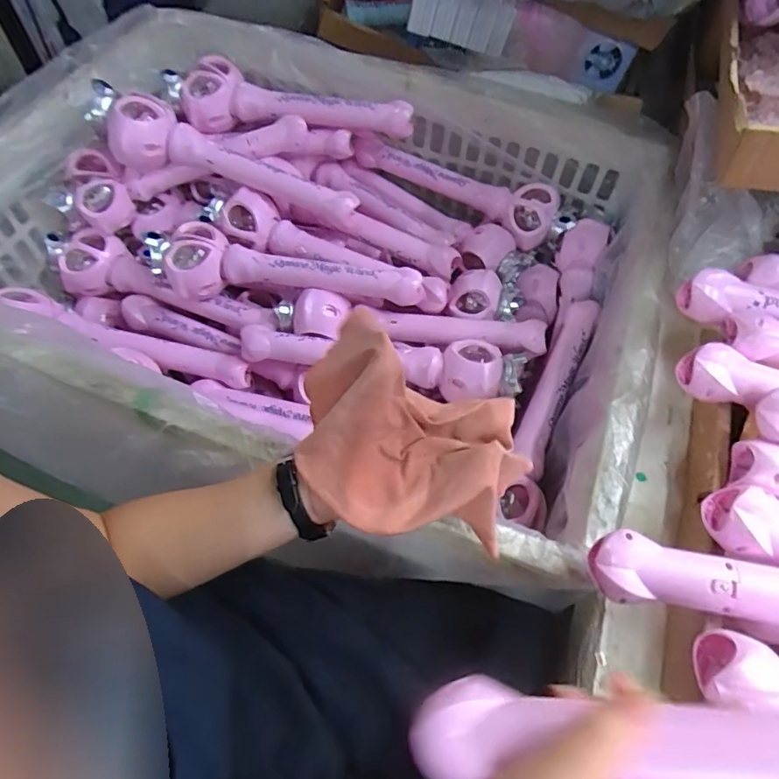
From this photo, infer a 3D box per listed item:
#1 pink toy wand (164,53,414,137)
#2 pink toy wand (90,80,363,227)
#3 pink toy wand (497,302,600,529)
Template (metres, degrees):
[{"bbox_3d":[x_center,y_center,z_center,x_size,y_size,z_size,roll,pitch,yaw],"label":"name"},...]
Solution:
[{"bbox_3d":[-0.142,-0.406,0.753,0.348,0.073,0.064,6,59,1],"label":"pink toy wand"},{"bbox_3d":[-0.216,-0.298,0.715,0.348,0.072,0.081,18,58,-14],"label":"pink toy wand"},{"bbox_3d":[0.189,0.015,0.645,0.060,0.042,0.313,20,60,9],"label":"pink toy wand"}]

